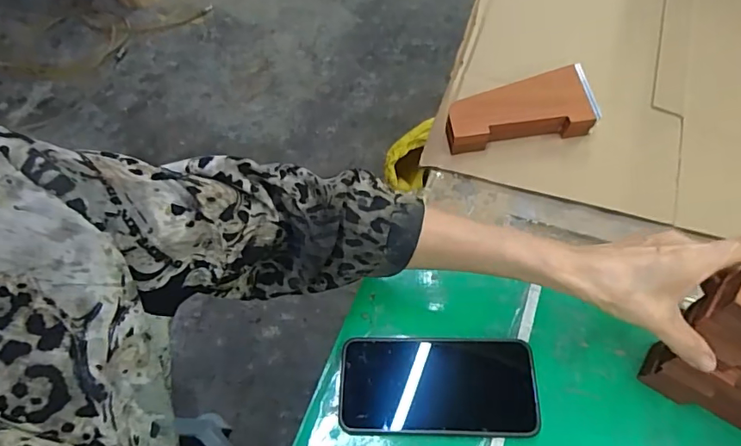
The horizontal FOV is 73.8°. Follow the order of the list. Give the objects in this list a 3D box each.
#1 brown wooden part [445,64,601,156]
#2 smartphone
[{"bbox_3d":[0.157,-0.121,0.537,0.157,0.046,0.074,-7,60,0],"label":"brown wooden part"},{"bbox_3d":[0.055,0.137,0.417,0.159,0.017,0.079,0,60,4],"label":"smartphone"}]

